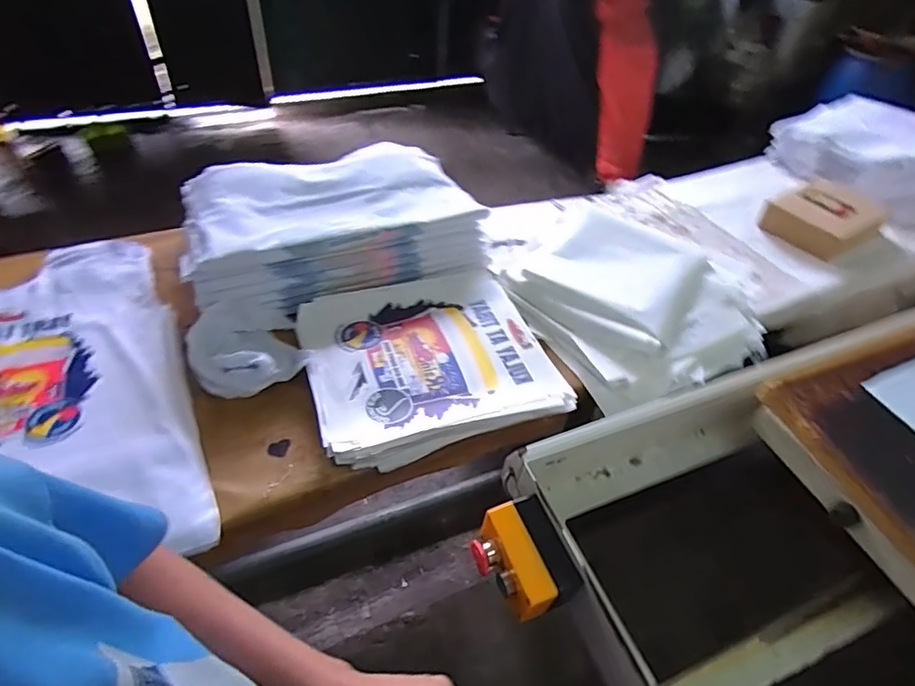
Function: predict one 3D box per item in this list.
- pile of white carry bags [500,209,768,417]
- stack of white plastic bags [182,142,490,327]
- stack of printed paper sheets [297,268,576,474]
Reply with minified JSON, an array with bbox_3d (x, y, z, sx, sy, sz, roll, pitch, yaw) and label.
[{"bbox_3d":[0.347,-0.122,1.093,0.450,0.077,0.514,-20,53,-22],"label":"pile of white carry bags"},{"bbox_3d":[-0.255,-0.255,1.094,0.565,0.127,0.372,-15,51,-19],"label":"stack of white plastic bags"},{"bbox_3d":[-0.053,0.020,0.926,0.415,0.045,0.377,-13,50,-17],"label":"stack of printed paper sheets"}]

